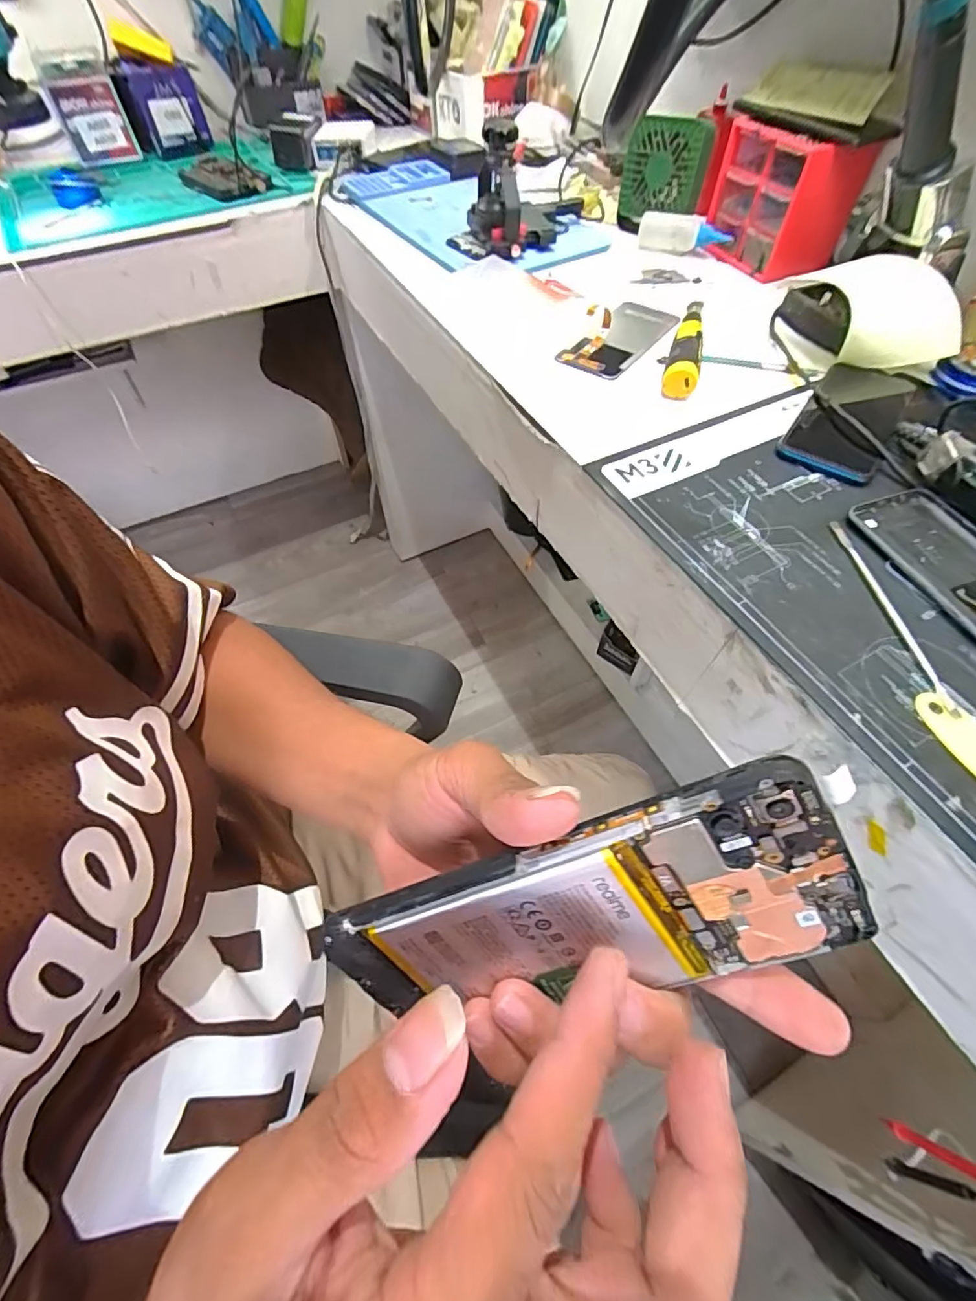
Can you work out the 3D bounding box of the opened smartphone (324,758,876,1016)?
[{"bbox_3d":[0.027,0.085,0.159,0.154,0.070,0.005,-26,21,17],"label":"opened smartphone"}]

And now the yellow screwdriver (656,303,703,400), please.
[{"bbox_3d":[0.194,-0.305,0.513,0.033,0.029,0.156,12,58,9],"label":"yellow screwdriver"}]

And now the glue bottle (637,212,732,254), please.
[{"bbox_3d":[0.243,-0.520,0.647,0.110,0.037,0.029,22,60,15],"label":"glue bottle"}]

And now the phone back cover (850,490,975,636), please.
[{"bbox_3d":[0.332,-0.052,0.357,0.071,0.006,0.163,-16,58,-10],"label":"phone back cover"}]

